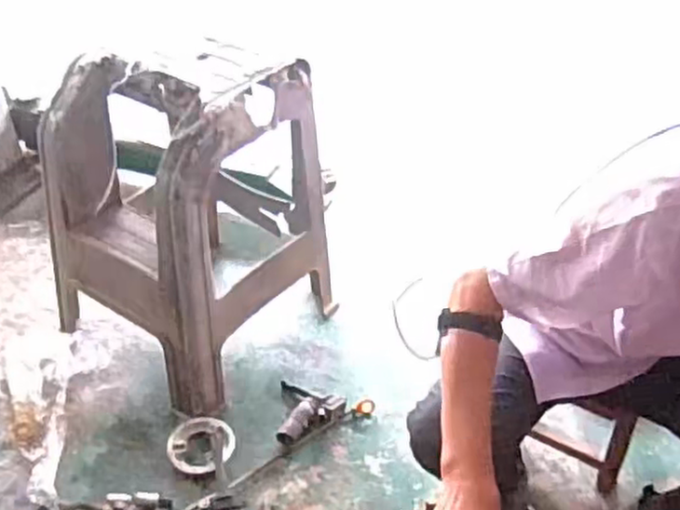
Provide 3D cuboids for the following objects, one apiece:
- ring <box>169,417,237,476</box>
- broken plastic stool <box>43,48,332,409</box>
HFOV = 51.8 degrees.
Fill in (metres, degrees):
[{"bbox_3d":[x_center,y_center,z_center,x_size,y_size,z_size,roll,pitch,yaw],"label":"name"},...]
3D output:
[{"bbox_3d":[-0.251,0.345,1.268,0.117,0.023,0.115,0,40,0],"label":"ring"},{"bbox_3d":[-0.285,-0.090,1.360,0.442,0.529,0.442,27,47,29],"label":"broken plastic stool"}]

